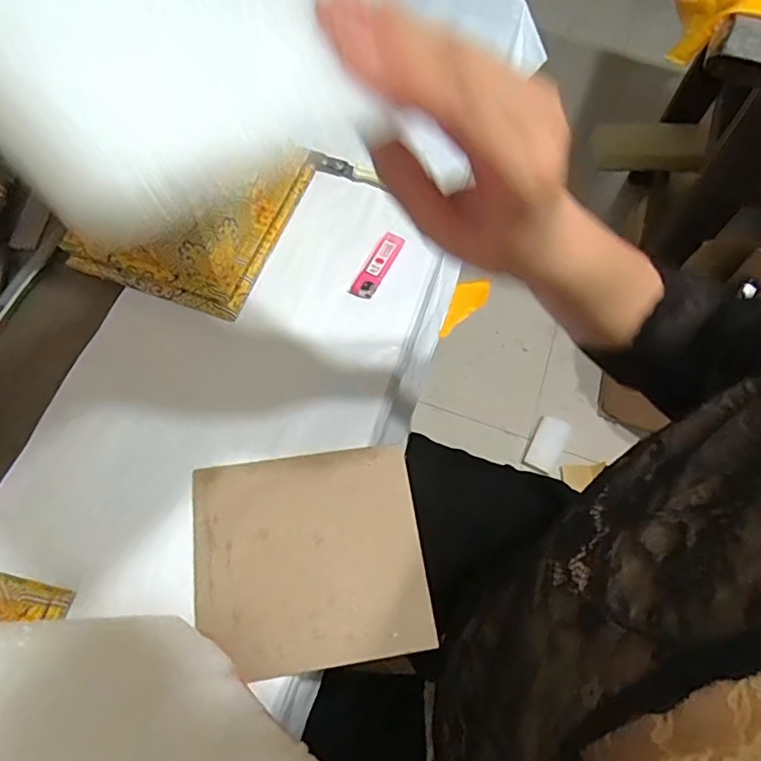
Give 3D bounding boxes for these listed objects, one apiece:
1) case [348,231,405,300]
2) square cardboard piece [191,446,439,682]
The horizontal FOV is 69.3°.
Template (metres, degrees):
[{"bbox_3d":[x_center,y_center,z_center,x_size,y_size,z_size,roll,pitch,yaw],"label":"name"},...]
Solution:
[{"bbox_3d":[-0.004,-0.109,0.521,0.024,0.009,0.067,36,99,13],"label":"case"},{"bbox_3d":[-0.052,0.130,0.414,0.166,0.011,0.154,-6,65,-8],"label":"square cardboard piece"}]

